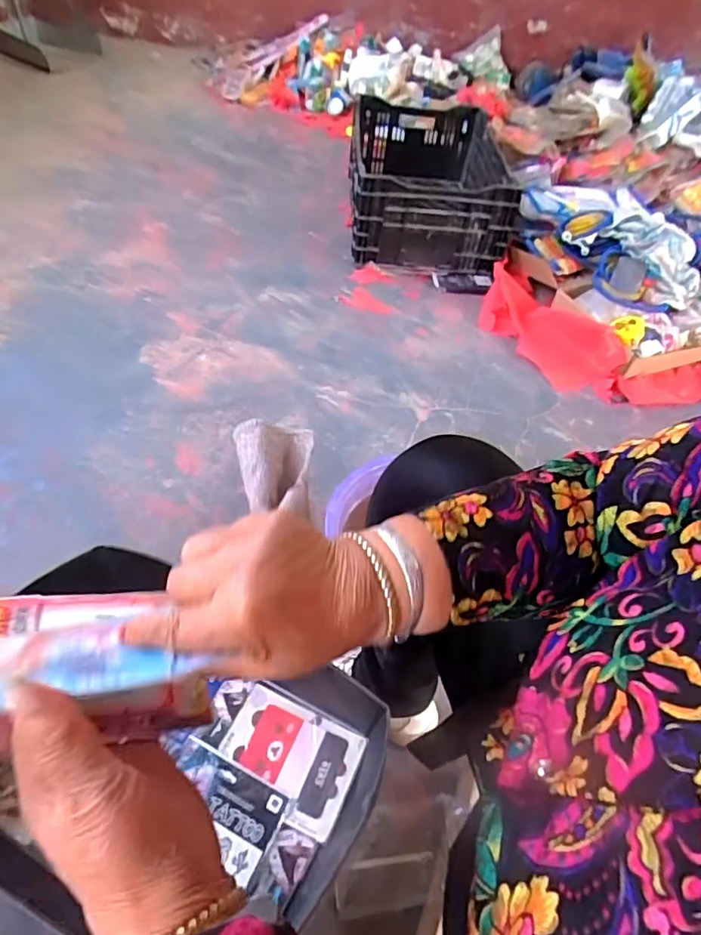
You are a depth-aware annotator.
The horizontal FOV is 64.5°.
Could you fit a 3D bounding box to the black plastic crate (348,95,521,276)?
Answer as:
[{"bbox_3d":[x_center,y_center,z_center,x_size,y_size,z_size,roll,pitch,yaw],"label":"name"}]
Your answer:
[{"bbox_3d":[0.212,-0.814,1.593,0.439,0.234,0.671,8,49,0],"label":"black plastic crate"}]

